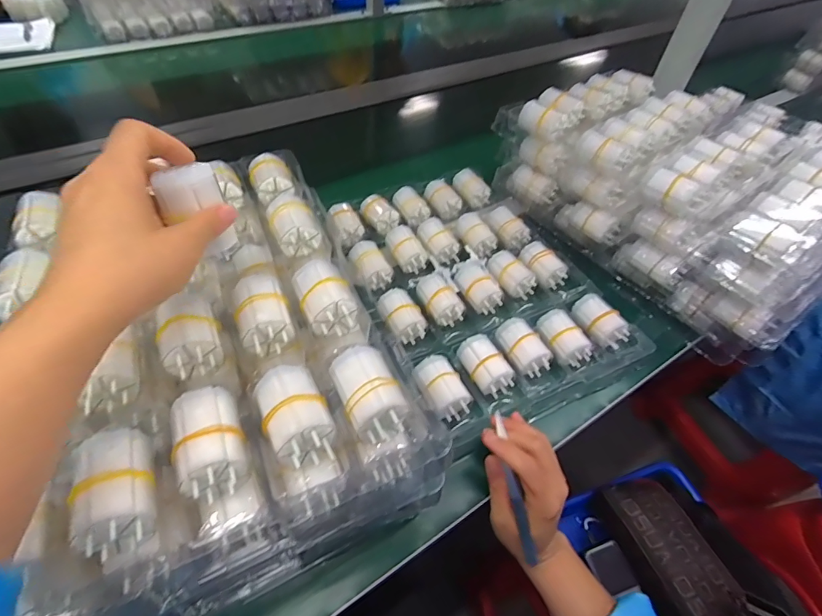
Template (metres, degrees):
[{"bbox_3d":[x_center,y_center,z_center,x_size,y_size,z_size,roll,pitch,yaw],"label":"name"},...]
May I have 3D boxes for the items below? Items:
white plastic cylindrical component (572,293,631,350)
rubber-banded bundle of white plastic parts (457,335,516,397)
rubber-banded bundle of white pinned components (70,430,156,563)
[{"bbox_3d":[0.222,0.016,0.492,0.037,0.029,0.067,-21,54,-19],"label":"white plastic cylindrical component"},{"bbox_3d":[0.078,0.061,0.446,0.037,0.031,0.065,-24,55,-21],"label":"rubber-banded bundle of white plastic parts"},{"bbox_3d":[-0.166,0.099,0.234,0.034,0.027,0.064,-21,54,-19],"label":"rubber-banded bundle of white pinned components"}]

